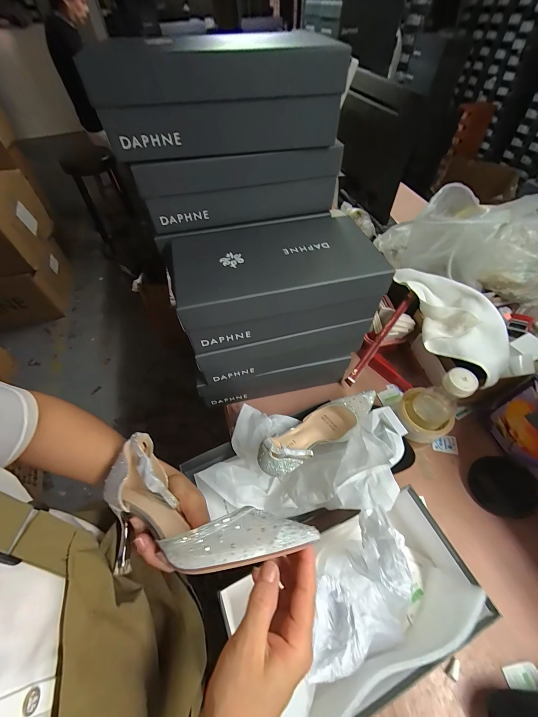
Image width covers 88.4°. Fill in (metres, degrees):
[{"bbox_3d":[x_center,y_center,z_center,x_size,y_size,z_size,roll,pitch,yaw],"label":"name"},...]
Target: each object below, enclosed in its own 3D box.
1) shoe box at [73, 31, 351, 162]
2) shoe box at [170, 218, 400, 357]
[{"bbox_3d":[-0.060,-0.380,0.397,0.306,0.090,0.203,-9,54,-5],"label":"shoe box"},{"bbox_3d":[0.004,-0.136,0.465,0.301,0.121,0.207,-12,54,-7],"label":"shoe box"}]

